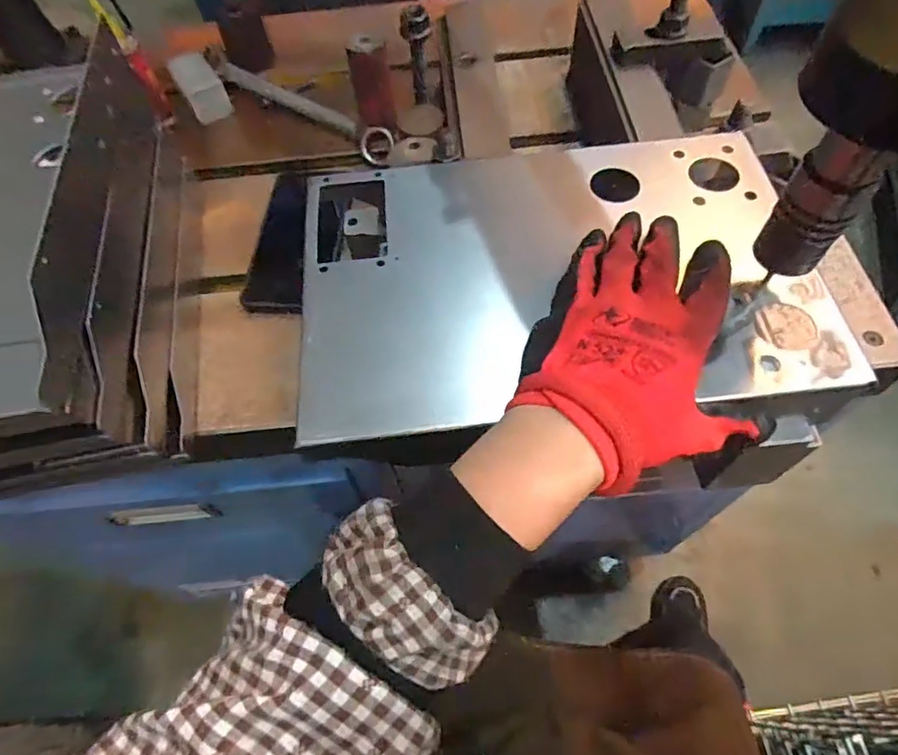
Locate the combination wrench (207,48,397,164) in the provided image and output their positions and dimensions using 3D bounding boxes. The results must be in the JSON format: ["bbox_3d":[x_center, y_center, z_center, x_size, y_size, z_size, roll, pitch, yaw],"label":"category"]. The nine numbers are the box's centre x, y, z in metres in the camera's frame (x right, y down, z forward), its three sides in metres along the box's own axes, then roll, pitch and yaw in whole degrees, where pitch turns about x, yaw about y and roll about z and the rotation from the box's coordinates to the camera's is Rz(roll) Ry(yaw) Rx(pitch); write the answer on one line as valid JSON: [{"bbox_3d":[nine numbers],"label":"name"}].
[{"bbox_3d":[-0.169,-0.304,0.614,0.291,0.025,0.036,34,68,19],"label":"combination wrench"}]

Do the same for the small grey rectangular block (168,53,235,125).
[{"bbox_3d":[-0.283,-0.329,0.635,0.044,0.043,0.063,-30,64,-13],"label":"small grey rectangular block"}]

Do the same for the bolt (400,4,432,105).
[{"bbox_3d":[-0.028,-0.289,0.500,0.022,0.086,0.018,-15,62,-6],"label":"bolt"}]

